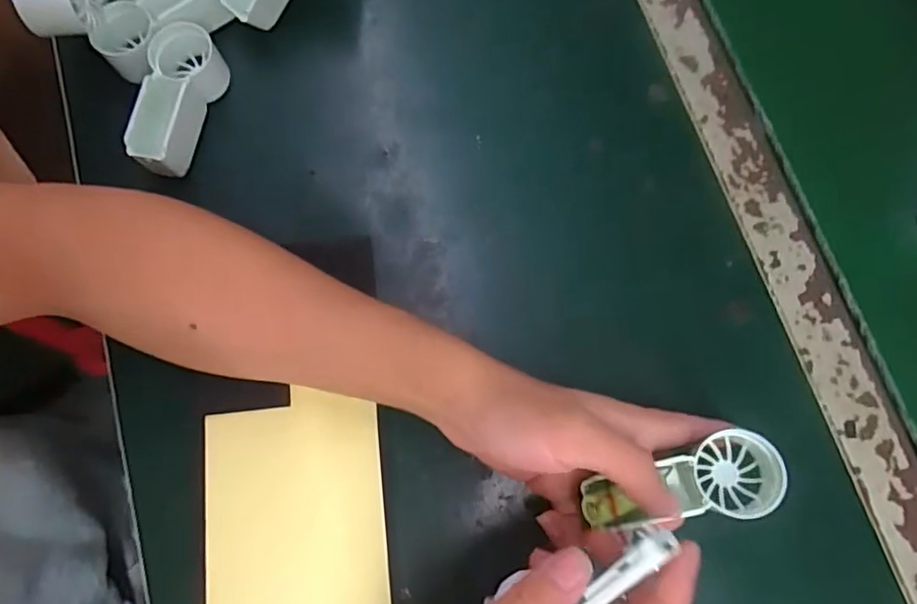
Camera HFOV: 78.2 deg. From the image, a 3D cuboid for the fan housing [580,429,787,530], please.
[{"bbox_3d":[0.113,0.091,0.277,0.103,0.033,0.042,-6,76,-13],"label":"fan housing"}]

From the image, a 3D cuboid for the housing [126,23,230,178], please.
[{"bbox_3d":[-0.181,-0.130,0.366,0.041,0.039,0.095,6,77,1],"label":"housing"}]

